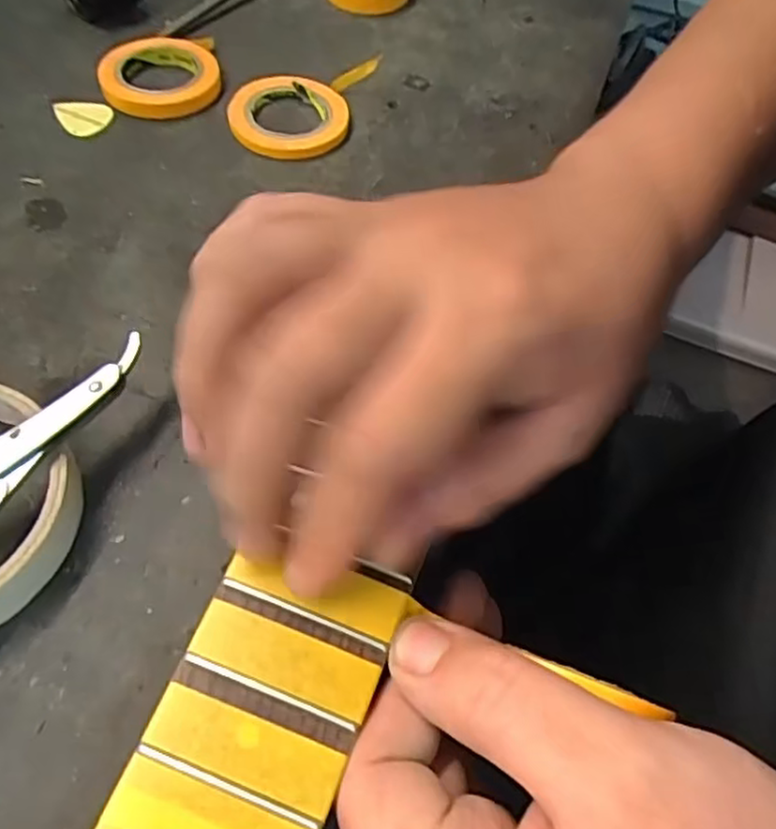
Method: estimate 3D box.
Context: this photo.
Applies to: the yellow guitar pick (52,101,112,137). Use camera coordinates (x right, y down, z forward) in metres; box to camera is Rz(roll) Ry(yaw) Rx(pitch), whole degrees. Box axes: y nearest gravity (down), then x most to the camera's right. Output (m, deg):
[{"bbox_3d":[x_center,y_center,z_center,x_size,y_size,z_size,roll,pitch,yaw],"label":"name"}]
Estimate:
[{"bbox_3d":[-0.150,-0.145,0.329,0.027,0.004,0.023,-3,67,-5],"label":"yellow guitar pick"}]

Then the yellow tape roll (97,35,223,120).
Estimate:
[{"bbox_3d":[-0.115,-0.173,0.343,0.057,0.011,0.059,-11,59,-10],"label":"yellow tape roll"}]

